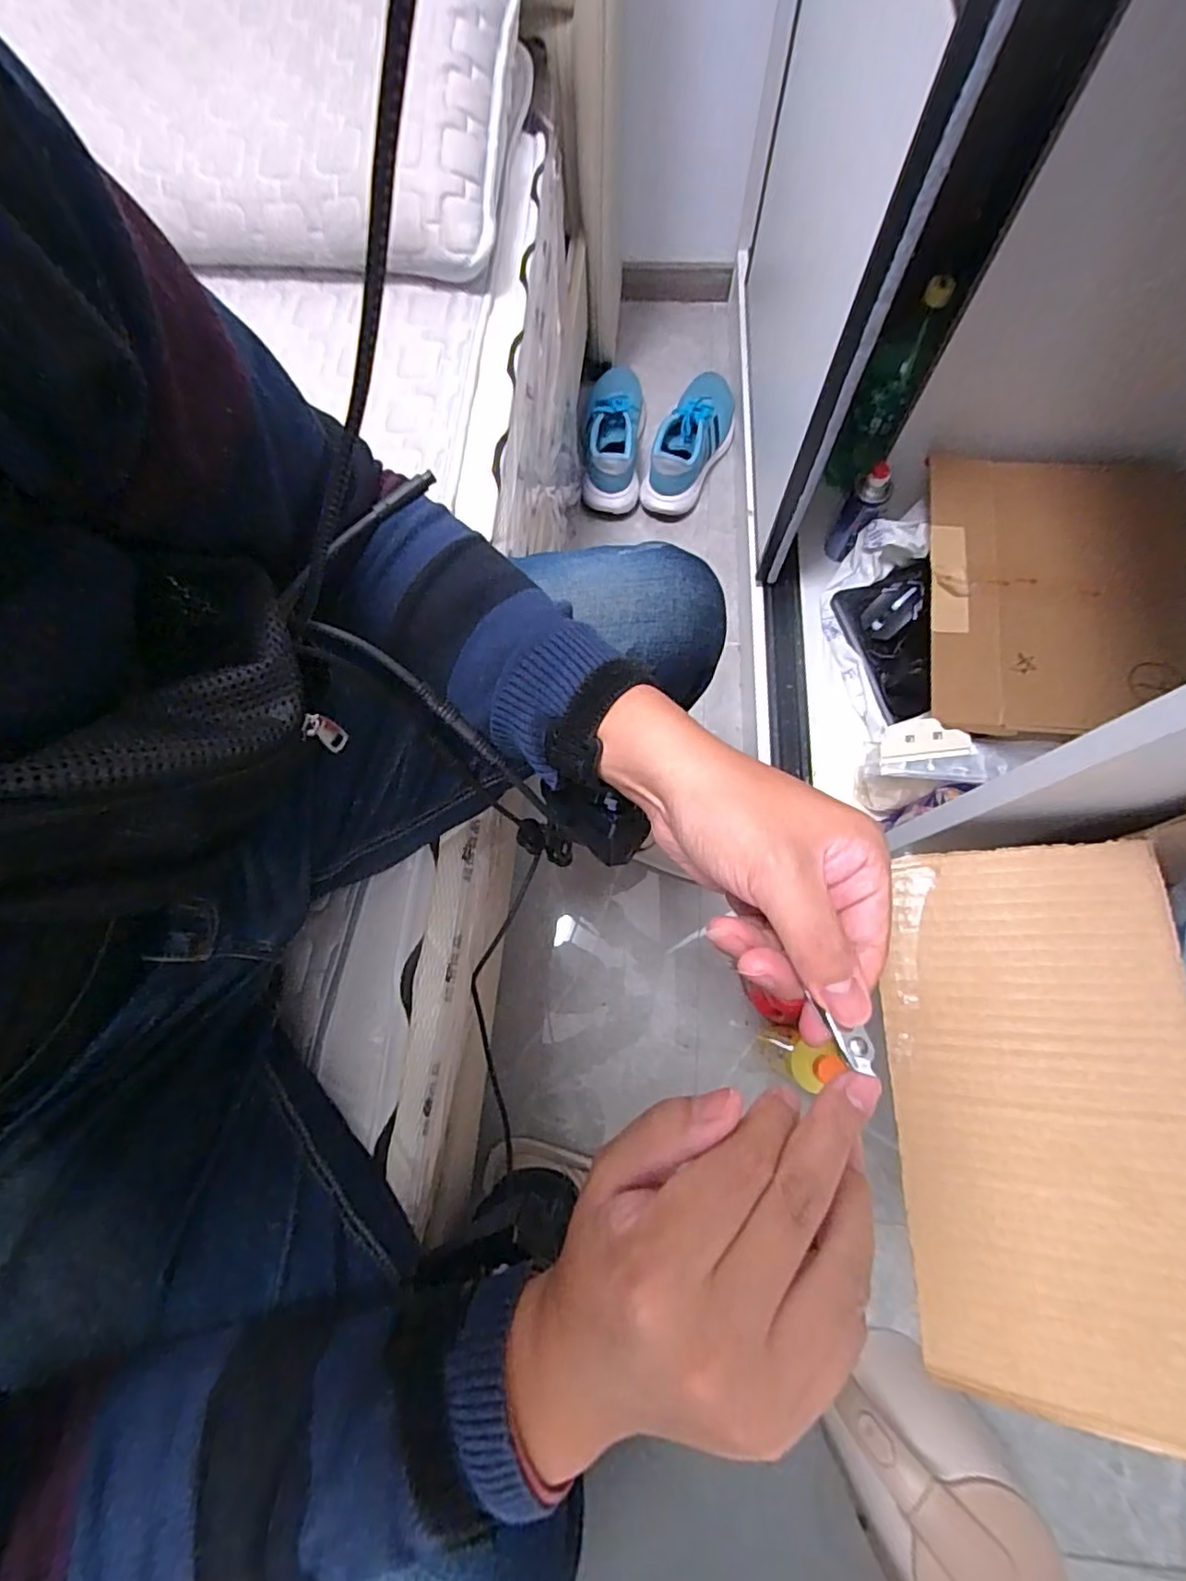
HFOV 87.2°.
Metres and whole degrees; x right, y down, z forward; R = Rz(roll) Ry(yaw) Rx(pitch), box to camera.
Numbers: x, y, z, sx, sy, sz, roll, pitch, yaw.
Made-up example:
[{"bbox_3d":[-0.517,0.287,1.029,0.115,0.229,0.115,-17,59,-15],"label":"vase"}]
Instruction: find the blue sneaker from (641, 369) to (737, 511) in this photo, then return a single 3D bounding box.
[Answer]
[{"bbox_3d":[0.180,-0.636,1.109,0.107,0.090,0.302,24,76,8],"label":"blue sneaker"}]

